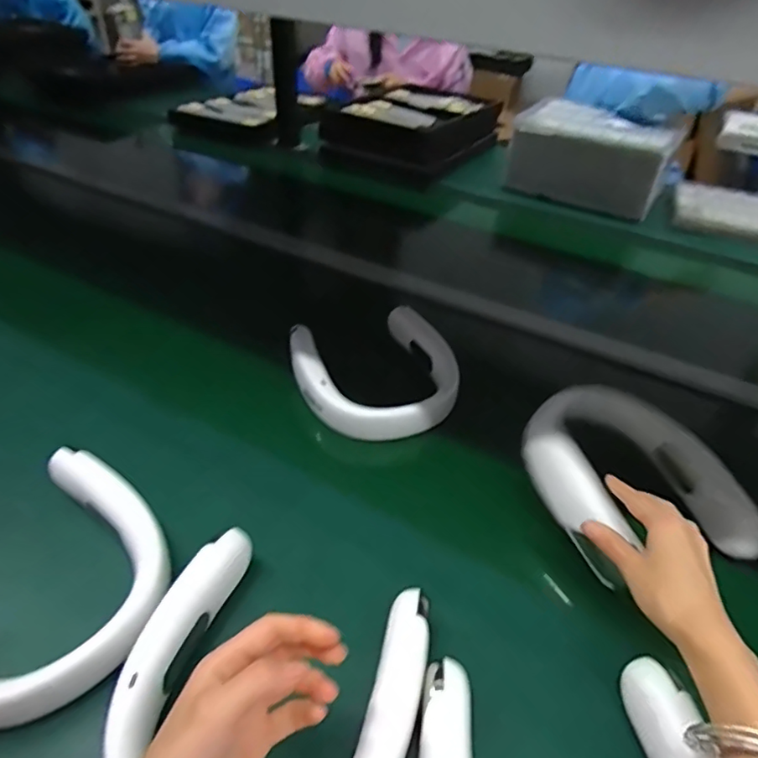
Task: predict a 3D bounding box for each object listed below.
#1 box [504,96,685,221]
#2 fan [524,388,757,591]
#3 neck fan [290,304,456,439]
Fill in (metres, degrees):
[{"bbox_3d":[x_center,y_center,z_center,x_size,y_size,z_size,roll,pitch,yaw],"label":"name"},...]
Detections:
[{"bbox_3d":[0.479,-0.504,1.237,0.337,0.152,0.227,23,43,21],"label":"box"},{"bbox_3d":[0.243,0.092,0.530,0.175,0.072,0.183,-9,42,-16],"label":"fan"},{"bbox_3d":[-0.009,-0.019,0.681,0.191,0.056,0.199,3,40,-2],"label":"neck fan"}]

